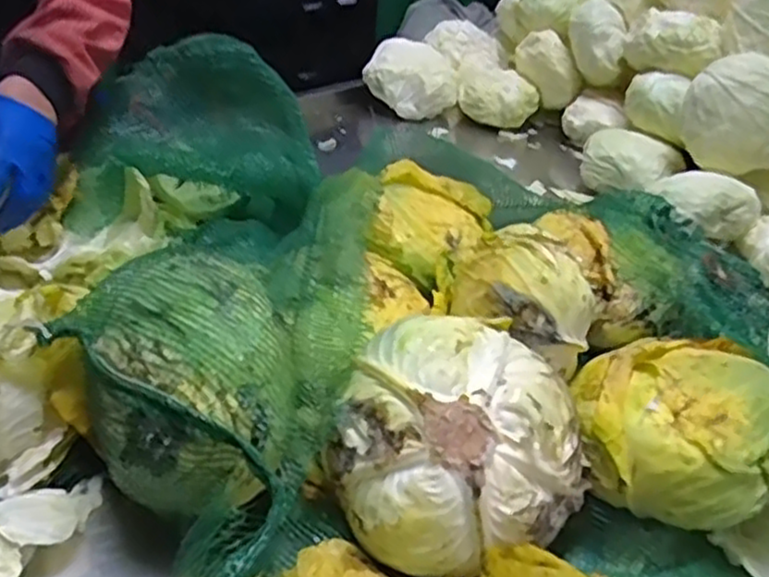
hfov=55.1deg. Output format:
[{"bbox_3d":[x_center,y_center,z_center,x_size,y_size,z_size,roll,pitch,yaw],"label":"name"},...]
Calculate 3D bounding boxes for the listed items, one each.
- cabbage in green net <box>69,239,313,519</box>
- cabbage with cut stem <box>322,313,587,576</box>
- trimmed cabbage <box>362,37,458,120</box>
[{"bbox_3d":[-0.149,0.064,0.555,0.193,0.135,0.189,7,35,1],"label":"cabbage in green net"},{"bbox_3d":[0.056,0.110,0.544,0.163,0.110,0.163,30,42,29],"label":"cabbage with cut stem"},{"bbox_3d":[0.049,-0.372,1.311,0.164,0.097,0.111,11,36,7],"label":"trimmed cabbage"}]

